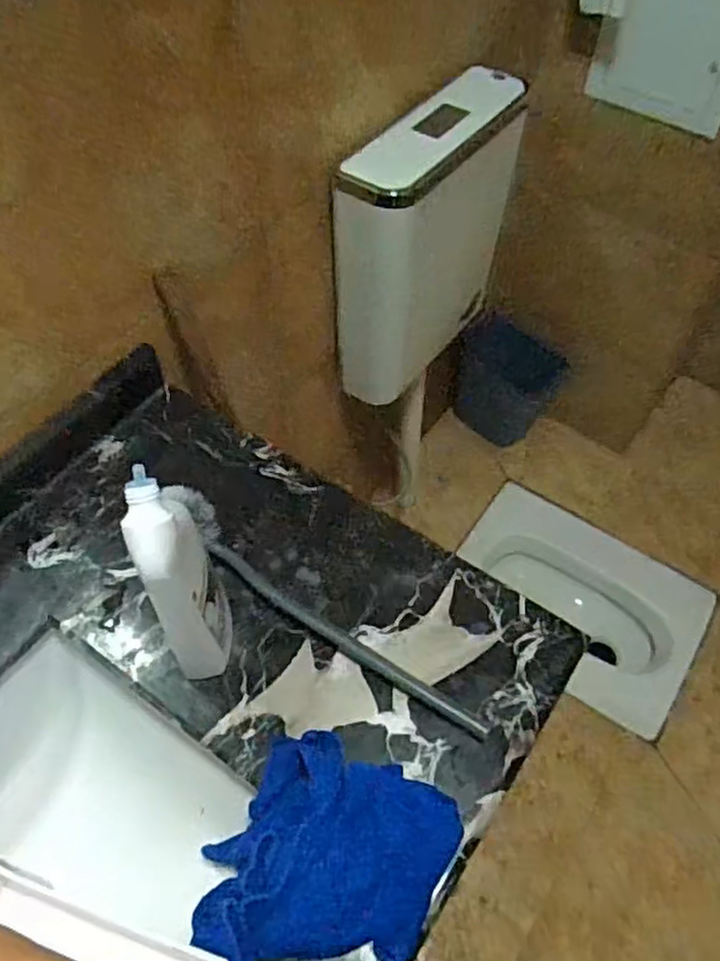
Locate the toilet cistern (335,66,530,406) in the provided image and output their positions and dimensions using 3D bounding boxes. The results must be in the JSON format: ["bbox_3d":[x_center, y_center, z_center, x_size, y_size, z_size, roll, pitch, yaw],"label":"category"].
[{"bbox_3d":[0.104,-0.338,1.091,0.147,0.463,0.328,30,60,19],"label":"toilet cistern"}]

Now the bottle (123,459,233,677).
[{"bbox_3d":[-0.129,0.083,0.531,0.054,0.219,0.091,-21,57,-15],"label":"bottle"}]

